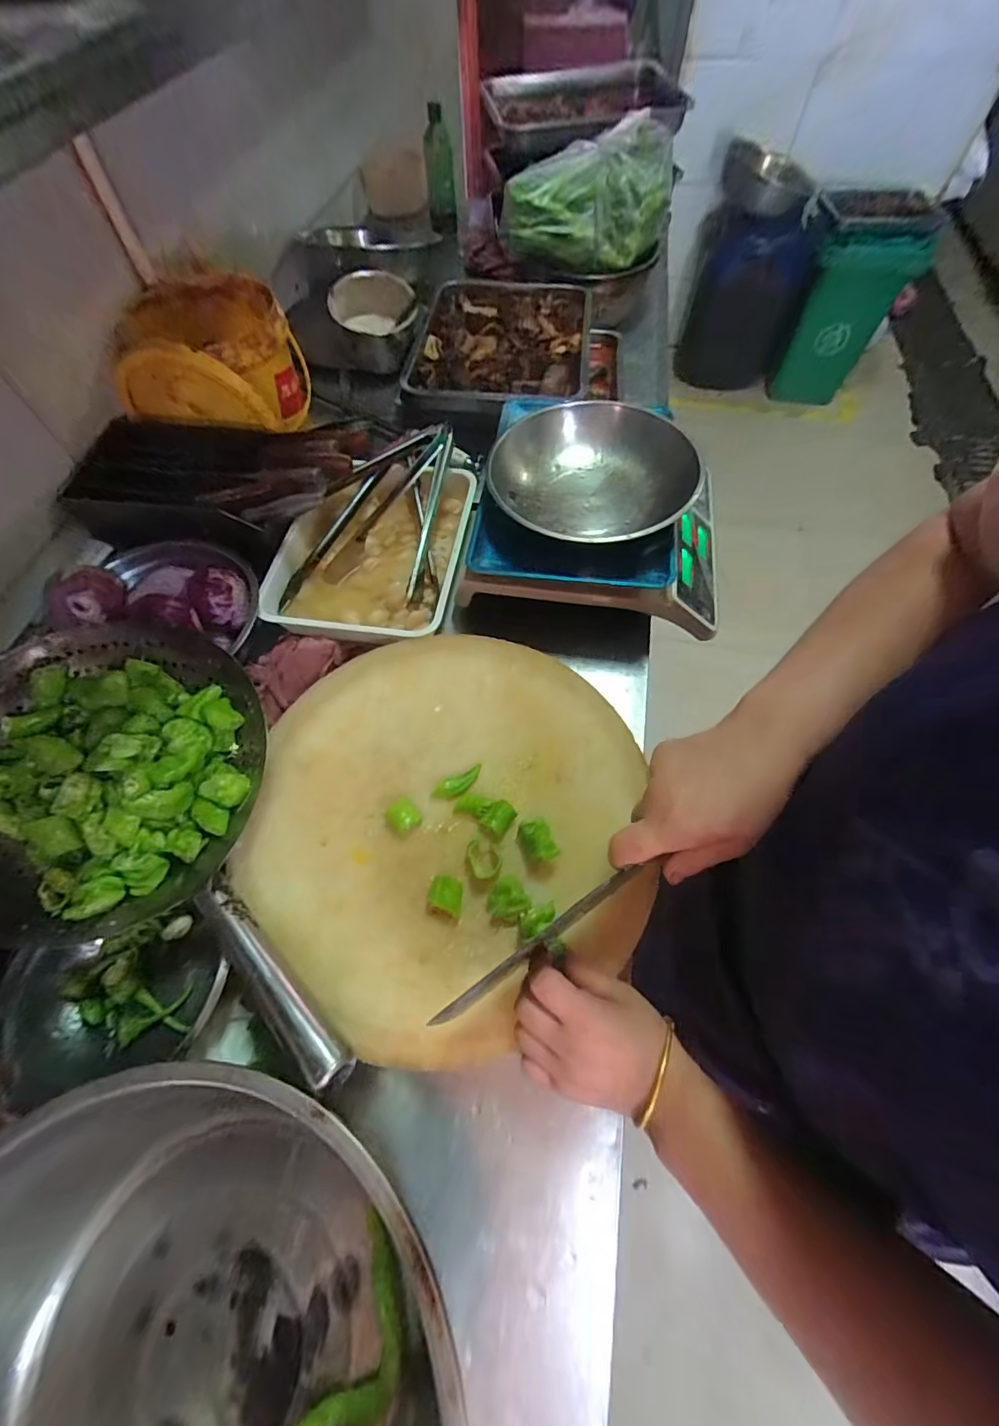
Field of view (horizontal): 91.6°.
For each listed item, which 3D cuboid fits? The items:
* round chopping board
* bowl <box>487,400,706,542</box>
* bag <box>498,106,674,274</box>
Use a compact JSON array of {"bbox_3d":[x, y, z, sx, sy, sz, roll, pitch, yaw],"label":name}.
[{"bbox_3d":[-0.051,0.093,0.482,0.384,0.044,0.372,0,63,1],"label":"round chopping board"},{"bbox_3d":[0.116,-0.284,0.593,0.230,0.069,0.225,0,63,1],"label":"bowl"},{"bbox_3d":[0.160,-0.905,0.850,0.305,0.166,0.146,-5,63,-1],"label":"bag"}]

